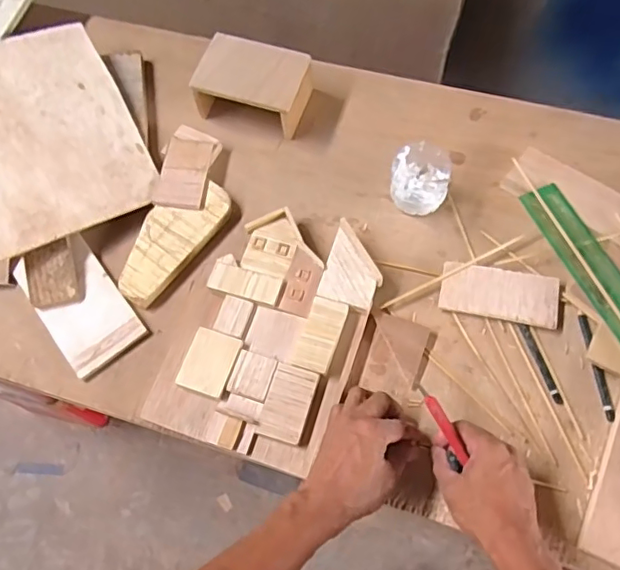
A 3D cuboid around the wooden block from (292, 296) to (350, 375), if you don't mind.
[{"bbox_3d":[0.012,0.055,0.607,0.040,0.025,0.080,17,68,10],"label":"wooden block"}]

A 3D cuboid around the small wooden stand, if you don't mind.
[{"bbox_3d":[-0.070,-0.254,0.724,0.134,0.071,0.096,16,67,10],"label":"small wooden stand"}]

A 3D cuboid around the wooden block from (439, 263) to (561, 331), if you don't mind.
[{"bbox_3d":[0.211,0.009,0.624,0.125,0.008,0.060,11,67,8],"label":"wooden block"}]

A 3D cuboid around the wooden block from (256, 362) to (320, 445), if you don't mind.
[{"bbox_3d":[-0.022,0.122,0.578,0.046,0.014,0.074,15,67,10],"label":"wooden block"}]

